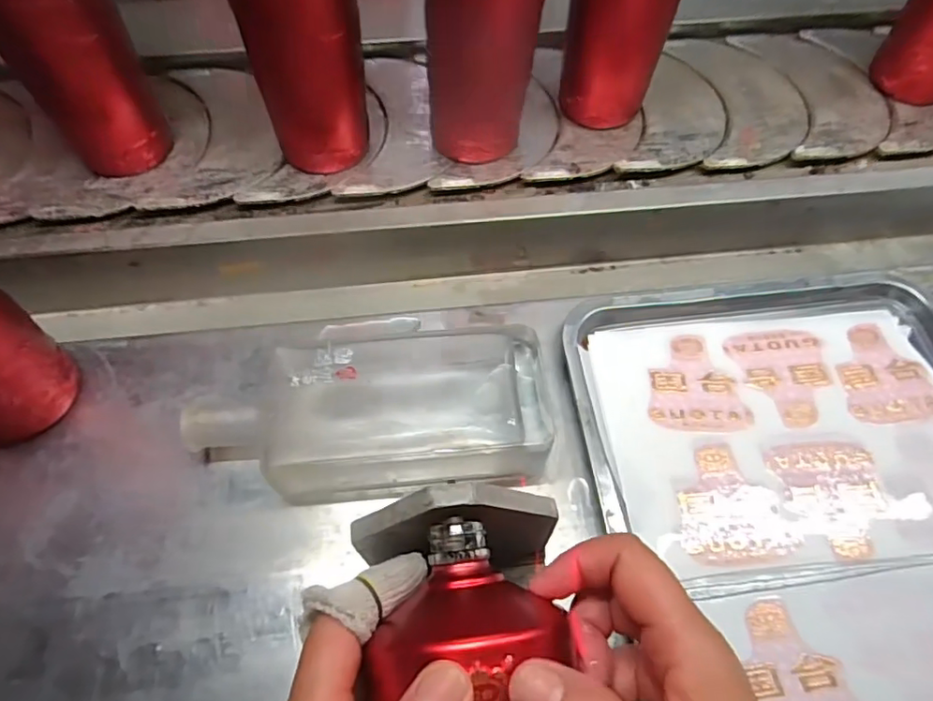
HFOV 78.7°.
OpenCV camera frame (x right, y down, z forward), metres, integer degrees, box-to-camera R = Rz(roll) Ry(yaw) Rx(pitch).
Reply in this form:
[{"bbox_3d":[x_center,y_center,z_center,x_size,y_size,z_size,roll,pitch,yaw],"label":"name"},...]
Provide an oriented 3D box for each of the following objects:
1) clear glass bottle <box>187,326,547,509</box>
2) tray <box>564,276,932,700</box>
[{"bbox_3d":[-0.058,0.048,0.372,0.230,0.062,0.099,-7,67,-5],"label":"clear glass bottle"},{"bbox_3d":[0.236,0.118,0.339,0.274,0.022,0.388,-12,61,-8],"label":"tray"}]

